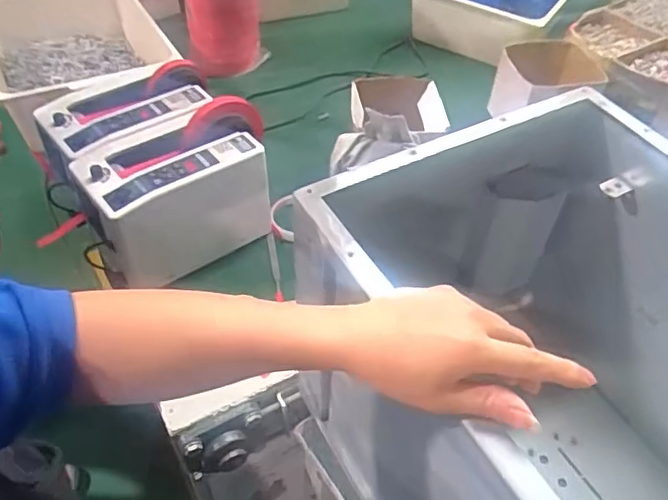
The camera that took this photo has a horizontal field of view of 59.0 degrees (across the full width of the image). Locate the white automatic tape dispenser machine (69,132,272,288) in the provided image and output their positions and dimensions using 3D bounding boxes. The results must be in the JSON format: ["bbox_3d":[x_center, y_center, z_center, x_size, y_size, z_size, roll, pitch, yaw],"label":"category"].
[{"bbox_3d":[-0.201,-0.064,0.770,0.211,0.147,0.133,-26,53,-22],"label":"white automatic tape dispenser machine"}]

